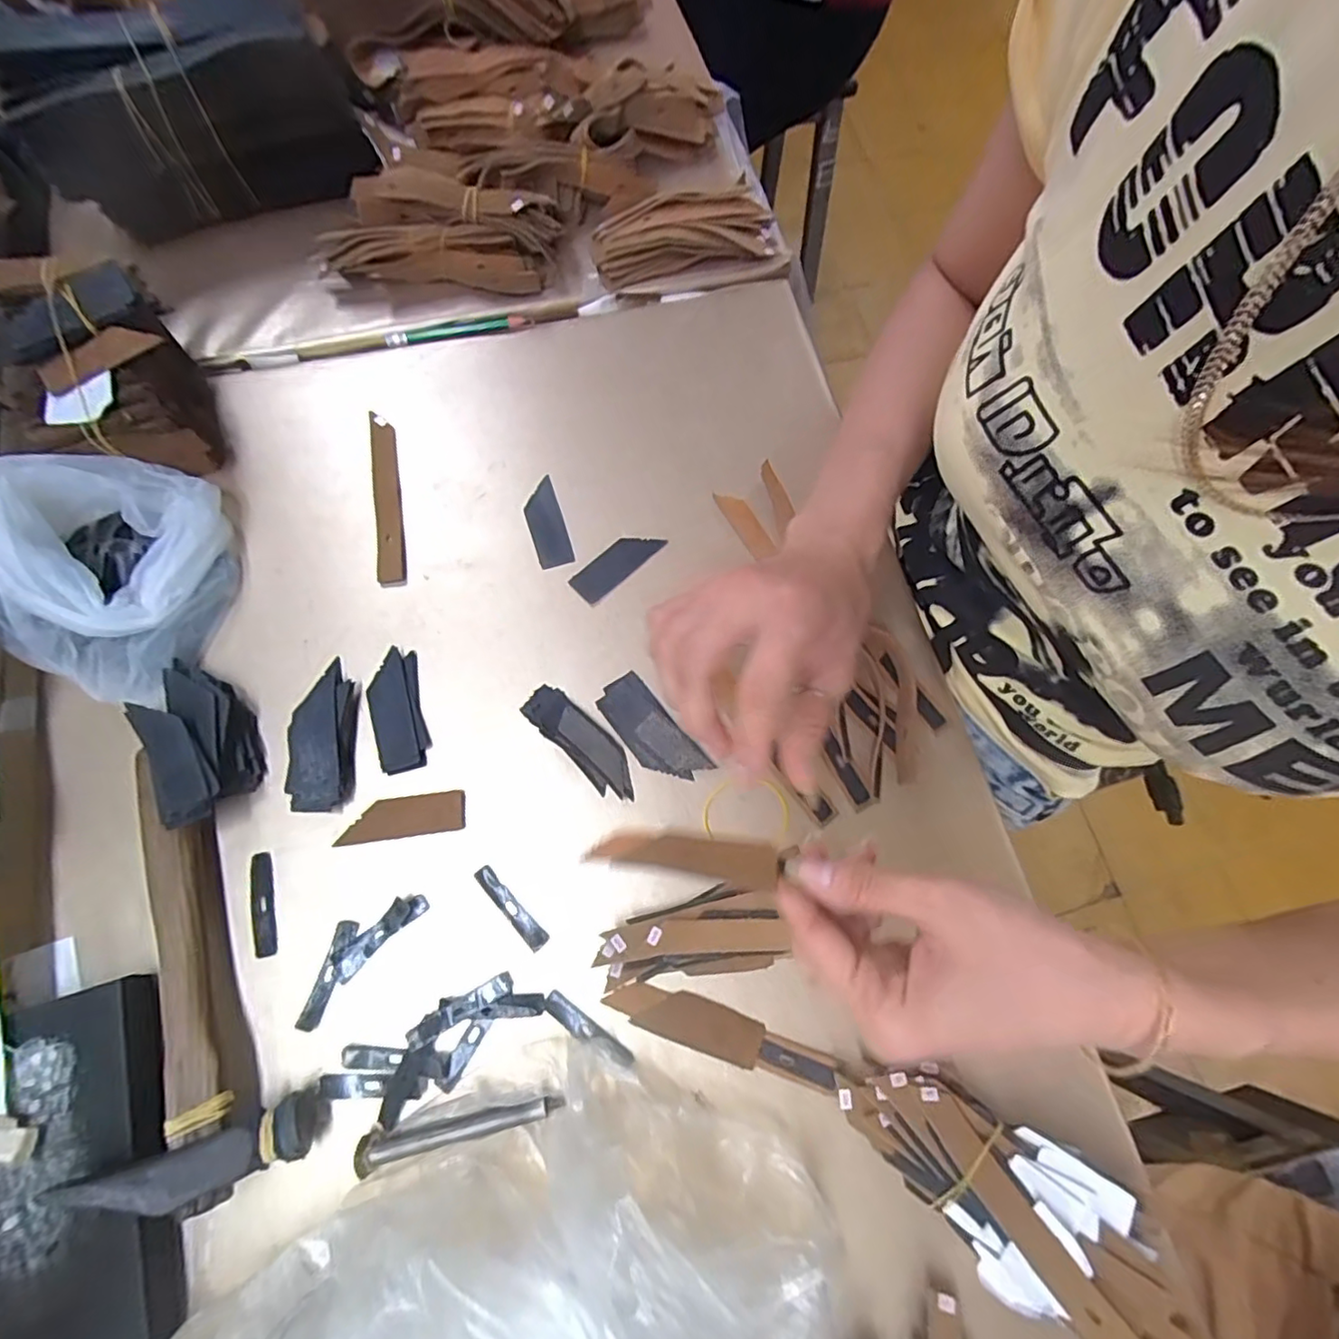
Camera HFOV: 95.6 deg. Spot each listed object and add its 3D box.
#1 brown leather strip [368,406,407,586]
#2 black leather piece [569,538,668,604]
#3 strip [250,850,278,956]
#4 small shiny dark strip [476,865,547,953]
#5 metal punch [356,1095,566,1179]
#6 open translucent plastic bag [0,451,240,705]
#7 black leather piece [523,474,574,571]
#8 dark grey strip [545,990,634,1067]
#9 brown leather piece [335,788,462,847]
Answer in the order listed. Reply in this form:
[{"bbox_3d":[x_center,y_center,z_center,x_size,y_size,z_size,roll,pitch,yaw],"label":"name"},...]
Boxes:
[{"bbox_3d":[-0.185,-0.113,0.397,0.017,0.008,0.127,-10,74,-6],"label":"brown leather strip"},{"bbox_3d":[-0.034,-0.069,0.392,0.064,0.004,0.022,-40,79,-14],"label":"black leather piece"},{"bbox_3d":[-0.216,0.124,0.322,0.012,0.004,0.051,-12,74,-7],"label":"strip"},{"bbox_3d":[-0.085,0.128,0.328,0.010,0.004,0.053,-40,79,-14],"label":"small shiny dark strip"},{"bbox_3d":[-0.100,0.221,0.291,0.093,0.011,0.013,-10,74,-6],"label":"metal punch"},{"bbox_3d":[-0.319,-0.061,0.342,0.110,0.059,0.134,13,73,1],"label":"open translucent plastic bag"},{"bbox_3d":[-0.082,-0.097,0.404,0.023,0.004,0.062,-18,75,-4],"label":"black leather piece"},{"bbox_3d":[-0.042,0.184,0.309,0.052,0.007,0.010,35,74,8],"label":"dark grey strip"},{"bbox_3d":[-0.148,0.082,0.338,0.065,0.005,0.022,-8,73,-5],"label":"brown leather piece"}]

